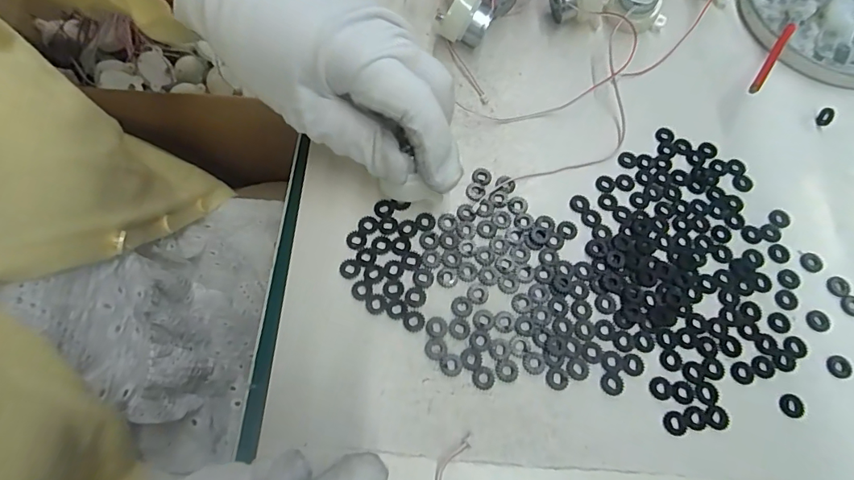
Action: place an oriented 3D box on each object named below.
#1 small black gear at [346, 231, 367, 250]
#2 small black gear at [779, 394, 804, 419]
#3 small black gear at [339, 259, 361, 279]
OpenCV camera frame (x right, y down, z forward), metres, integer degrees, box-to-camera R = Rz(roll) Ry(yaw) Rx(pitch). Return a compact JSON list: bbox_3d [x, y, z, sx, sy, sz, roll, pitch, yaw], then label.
[{"bbox_3d":[-0.037,0.000,0.241,0.010,0.004,0.010,1,66,-2],"label":"small black gear"},{"bbox_3d":[0.172,0.078,0.216,0.010,0.004,0.011,0,66,-2],"label":"small black gear"},{"bbox_3d":[-0.040,0.014,0.235,0.011,0.004,0.011,1,66,-2],"label":"small black gear"}]

